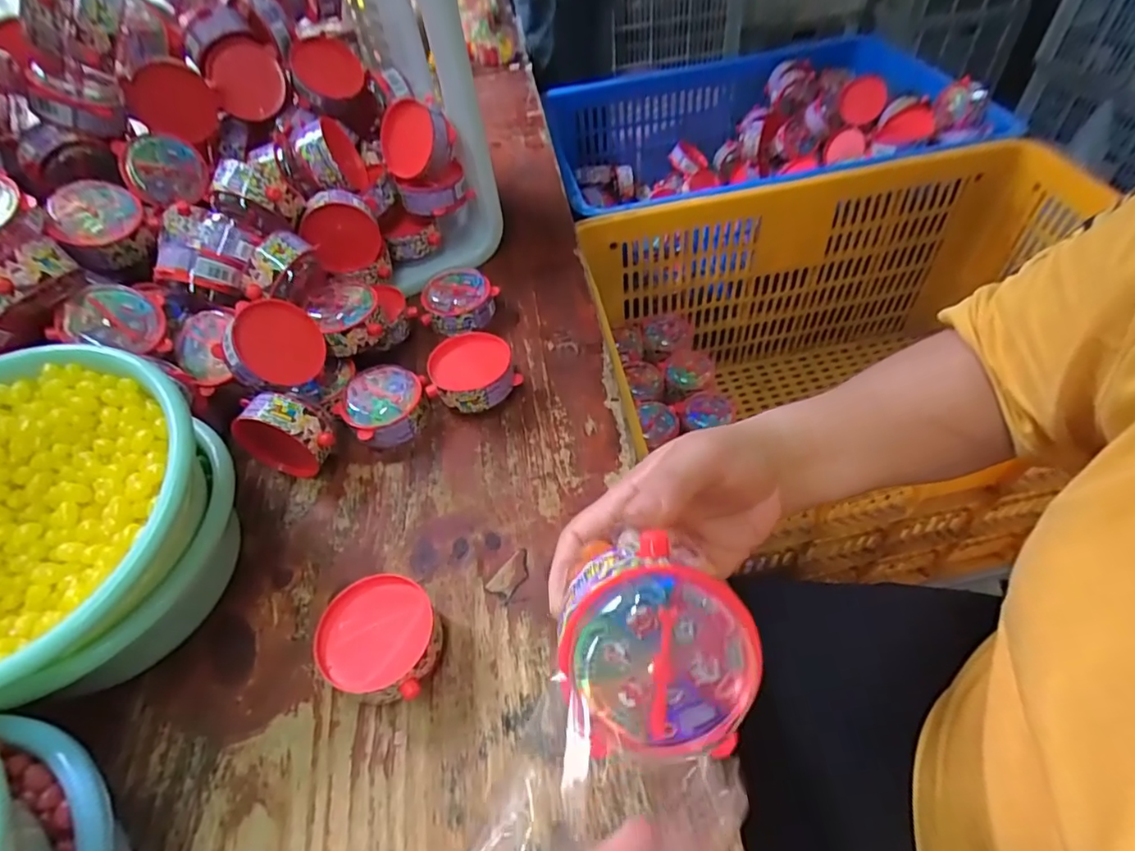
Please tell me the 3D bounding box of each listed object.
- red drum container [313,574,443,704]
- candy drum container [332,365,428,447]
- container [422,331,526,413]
[{"bbox_3d":[-0.107,0.128,0.340,0.067,0.039,0.065,-2,50,3],"label":"red drum container"},{"bbox_3d":[-0.148,-0.016,0.474,0.069,0.038,0.061,-37,57,-24],"label":"candy drum container"},{"bbox_3d":[-0.081,-0.040,0.483,0.071,0.040,0.067,-2,50,3],"label":"container"}]

